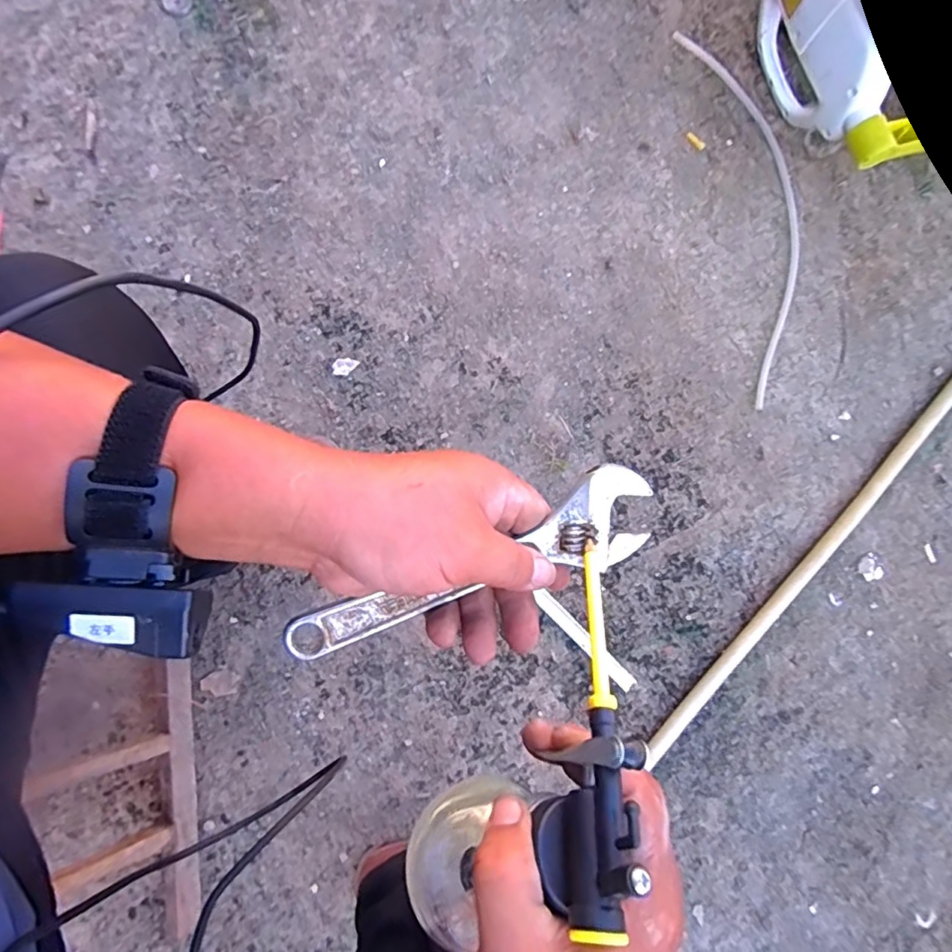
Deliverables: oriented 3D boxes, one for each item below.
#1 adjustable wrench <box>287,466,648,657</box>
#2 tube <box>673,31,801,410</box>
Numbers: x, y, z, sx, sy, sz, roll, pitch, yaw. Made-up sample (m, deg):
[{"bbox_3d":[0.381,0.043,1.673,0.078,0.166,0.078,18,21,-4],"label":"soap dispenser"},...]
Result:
[{"bbox_3d":[0.001,0.053,0.290,0.195,0.013,0.045,-26,80,-3],"label":"adjustable wrench"},{"bbox_3d":[0.390,-0.364,0.791,0.125,0.006,0.533,-11,88,-9],"label":"tube"}]

